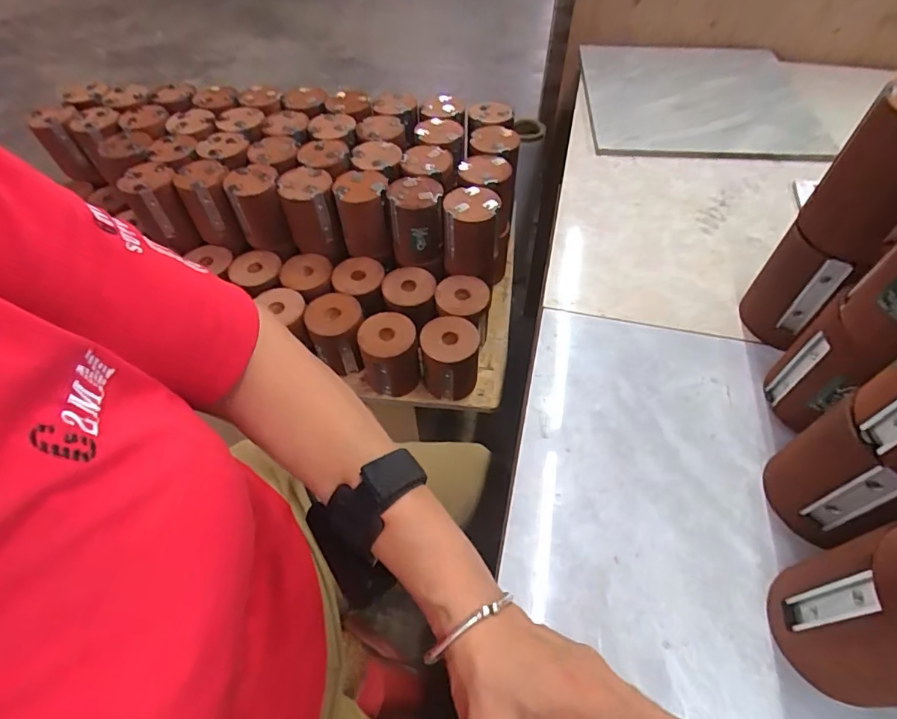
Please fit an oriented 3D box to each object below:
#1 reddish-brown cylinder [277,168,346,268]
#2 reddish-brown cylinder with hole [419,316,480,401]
[{"bbox_3d":[-0.203,-0.216,0.739,0.078,0.104,0.094,-32,60,-21],"label":"reddish-brown cylinder"},{"bbox_3d":[0.002,0.005,0.701,0.080,0.112,0.078,4,54,3],"label":"reddish-brown cylinder with hole"}]

